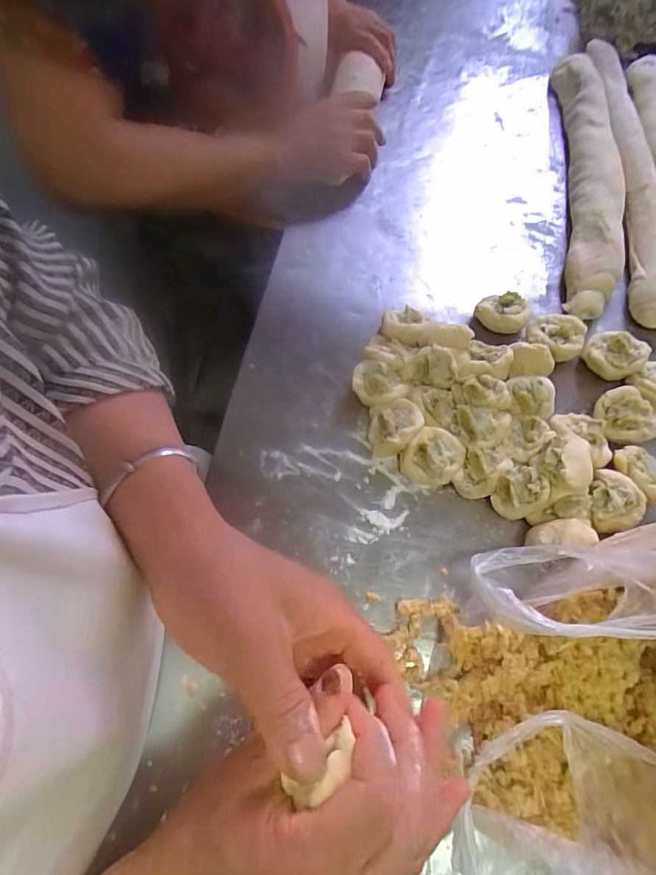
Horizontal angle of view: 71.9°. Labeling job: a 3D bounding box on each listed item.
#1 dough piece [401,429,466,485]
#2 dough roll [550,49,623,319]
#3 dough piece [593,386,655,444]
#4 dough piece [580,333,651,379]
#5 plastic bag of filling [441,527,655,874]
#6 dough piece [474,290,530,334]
[{"bbox_3d":[0.090,0.019,0.388,0.047,0.029,0.044,0,67,0],"label":"dough piece"},{"bbox_3d":[0.287,-0.294,0.508,0.049,0.042,0.375,8,68,3],"label":"dough roll"},{"bbox_3d":[0.264,-0.016,0.404,0.047,0.029,0.052,-33,71,-13],"label":"dough piece"},{"bbox_3d":[0.266,-0.076,0.424,0.048,0.034,0.039,39,73,15],"label":"dough piece"},{"bbox_3d":[0.202,0.169,0.276,0.233,0.125,0.210,-1,67,-1],"label":"plastic bag of filling"},{"bbox_3d":[0.169,-0.119,0.441,0.048,0.034,0.031,24,69,9],"label":"dough piece"}]

